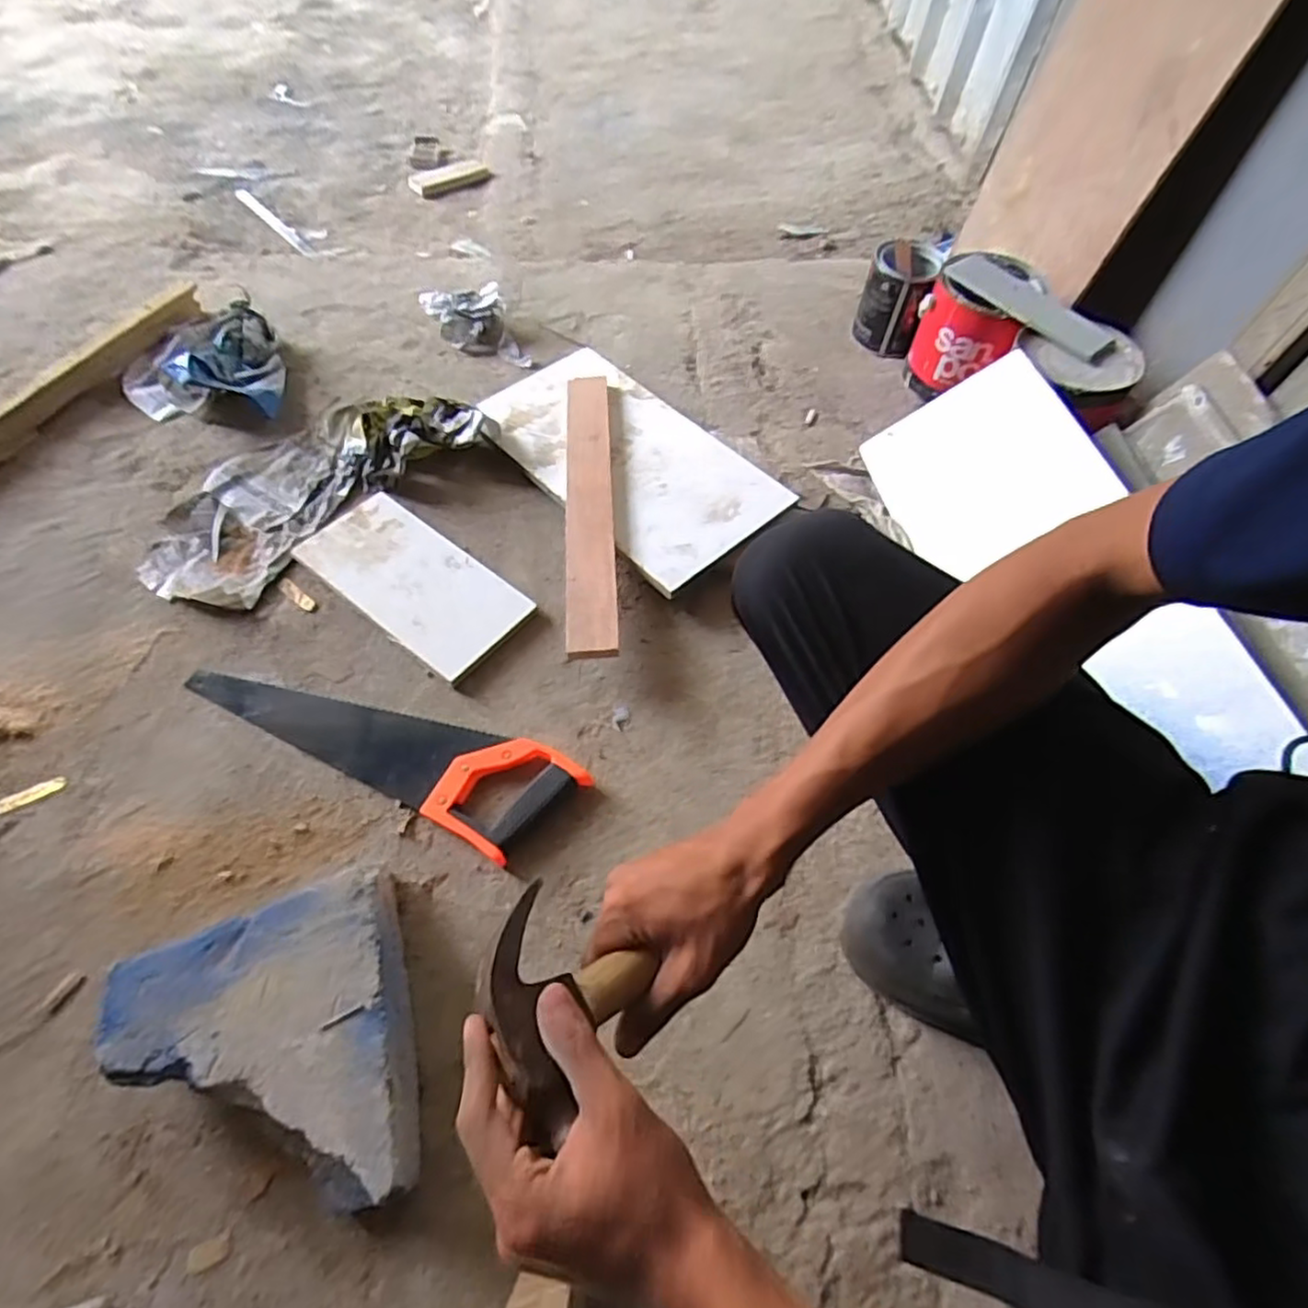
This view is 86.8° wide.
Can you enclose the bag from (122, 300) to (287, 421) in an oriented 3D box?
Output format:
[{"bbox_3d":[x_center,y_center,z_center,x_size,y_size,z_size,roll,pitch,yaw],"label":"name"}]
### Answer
[{"bbox_3d":[-0.627,-0.411,0.958,0.224,0.079,0.169,3,59,-1],"label":"bag"}]

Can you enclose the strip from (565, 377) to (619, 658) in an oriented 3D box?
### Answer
[{"bbox_3d":[-0.079,-0.189,0.852,0.056,0.018,0.457,-2,60,-4],"label":"strip"}]

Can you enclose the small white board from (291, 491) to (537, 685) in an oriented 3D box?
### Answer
[{"bbox_3d":[-0.283,-0.088,0.809,0.271,0.017,0.133,34,64,16],"label":"small white board"}]

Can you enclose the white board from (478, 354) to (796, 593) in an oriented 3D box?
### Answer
[{"bbox_3d":[-0.037,-0.265,0.915,0.228,0.015,0.416,-38,66,-20],"label":"white board"}]

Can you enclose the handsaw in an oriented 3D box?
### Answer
[{"bbox_3d":[-0.282,0.081,0.715,0.415,0.023,0.114,23,61,10],"label":"handsaw"}]

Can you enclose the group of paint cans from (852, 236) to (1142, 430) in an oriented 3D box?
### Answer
[{"bbox_3d":[0.478,-0.441,0.997,0.154,0.163,0.425,-28,65,-18],"label":"group of paint cans"}]

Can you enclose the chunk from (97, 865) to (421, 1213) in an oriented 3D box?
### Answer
[{"bbox_3d":[-0.299,0.313,0.544,0.204,0.076,0.225,-13,61,-11],"label":"chunk"}]

